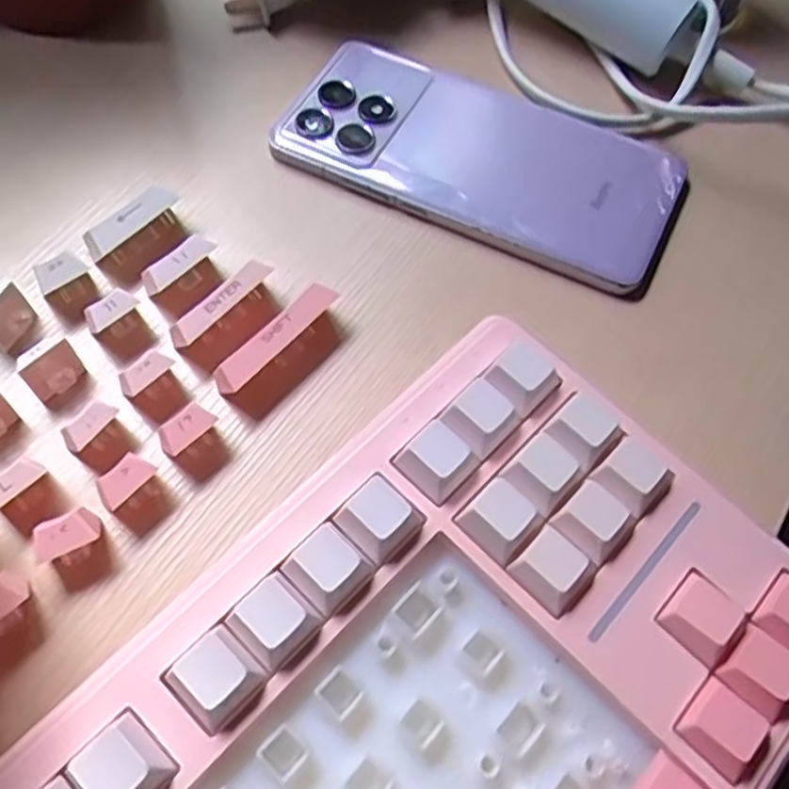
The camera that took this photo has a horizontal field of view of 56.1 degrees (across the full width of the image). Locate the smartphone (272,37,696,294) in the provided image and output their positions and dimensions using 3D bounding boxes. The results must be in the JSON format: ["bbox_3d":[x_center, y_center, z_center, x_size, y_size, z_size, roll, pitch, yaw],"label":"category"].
[{"bbox_3d":[0.035,-0.099,0.295,0.154,0.012,0.082,28,62,13],"label":"smartphone"}]

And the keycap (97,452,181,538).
[{"bbox_3d":[-0.078,0.030,0.225,0.014,0.018,0.017,37,64,18],"label":"keycap"}]

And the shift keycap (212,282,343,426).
[{"bbox_3d":[-0.037,-0.015,0.251,0.015,0.018,0.050,35,64,16],"label":"shift keycap"}]

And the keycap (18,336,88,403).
[{"bbox_3d":[-0.111,-0.009,0.240,0.018,0.009,0.014,-40,66,-22],"label":"keycap"}]

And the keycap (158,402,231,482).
[{"bbox_3d":[-0.063,0.015,0.236,0.018,0.015,0.016,-38,68,-22],"label":"keycap"}]

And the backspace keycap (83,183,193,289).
[{"bbox_3d":[-0.093,-0.060,0.271,0.018,0.015,0.037,33,63,15],"label":"backspace keycap"}]

